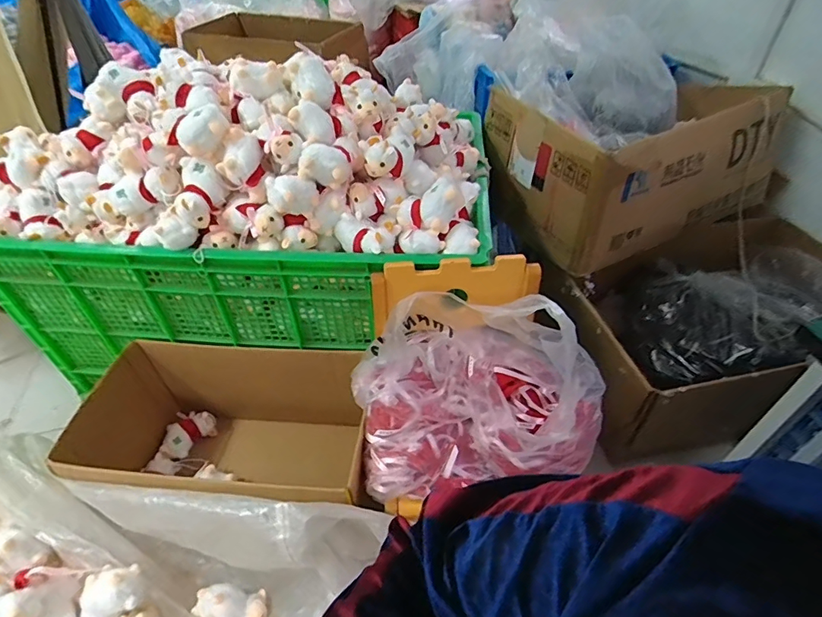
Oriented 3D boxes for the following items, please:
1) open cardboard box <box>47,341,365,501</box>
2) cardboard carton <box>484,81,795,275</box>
[{"bbox_3d":[-0.348,0.282,0.968,0.548,0.296,0.328,6,44,6],"label":"open cardboard box"},{"bbox_3d":[0.599,-0.414,1.223,0.784,0.294,0.443,-17,46,-17],"label":"cardboard carton"}]

